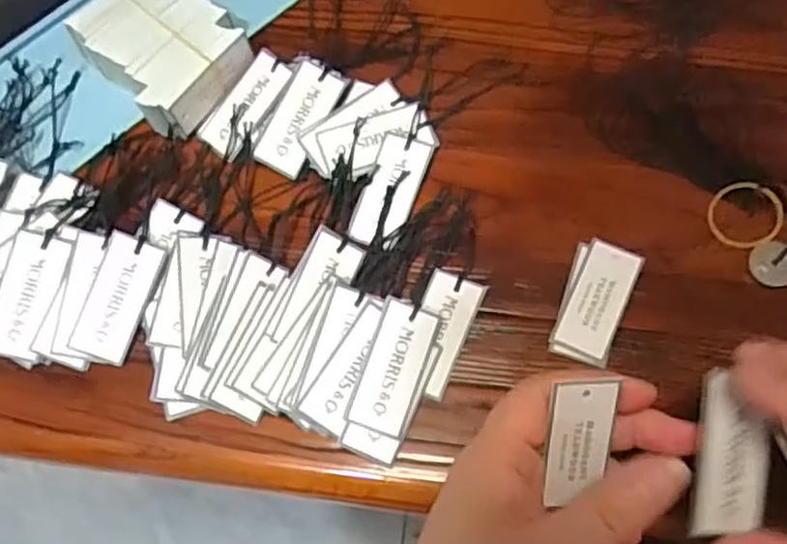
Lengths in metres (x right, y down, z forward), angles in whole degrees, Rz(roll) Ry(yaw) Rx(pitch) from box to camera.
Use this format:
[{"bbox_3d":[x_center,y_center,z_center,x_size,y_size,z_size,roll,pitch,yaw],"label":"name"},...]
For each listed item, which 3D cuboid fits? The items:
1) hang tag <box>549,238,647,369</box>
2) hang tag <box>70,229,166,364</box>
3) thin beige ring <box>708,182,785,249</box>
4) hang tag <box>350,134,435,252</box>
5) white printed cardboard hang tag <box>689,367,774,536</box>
[{"bbox_3d":[0.095,0.014,0.339,0.029,0.005,0.060,19,70,11],"label":"hang tag"},{"bbox_3d":[-0.128,0.012,0.338,0.026,0.004,0.057,21,81,-9],"label":"hang tag"},{"bbox_3d":[0.169,-0.027,0.350,0.033,0.005,0.032,-4,76,15],"label":"thin beige ring"},{"bbox_3d":[-0.001,-0.040,0.358,0.025,0.006,0.063,15,70,9],"label":"hang tag"},{"bbox_3d":[0.119,0.064,0.253,0.027,0.004,0.056,7,88,-7],"label":"white printed cardboard hang tag"}]

